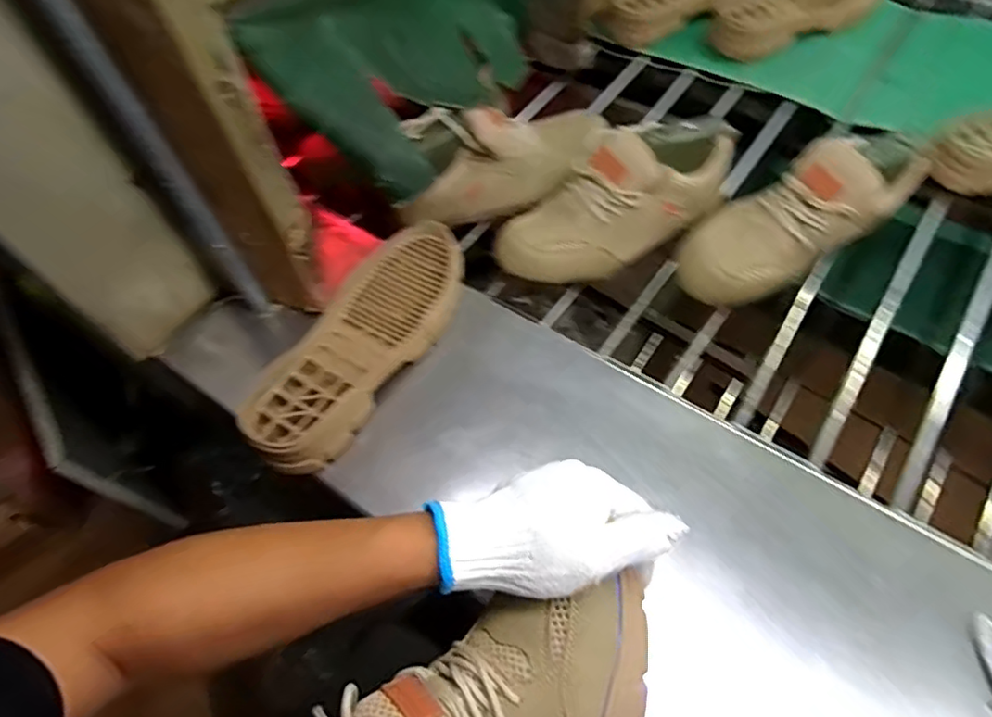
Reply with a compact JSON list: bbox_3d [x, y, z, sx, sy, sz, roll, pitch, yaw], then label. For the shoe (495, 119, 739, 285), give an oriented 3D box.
[{"bbox_3d":[0.127,-0.167,0.625,0.267,0.092,0.097,-30,61,0],"label":"shoe"}]

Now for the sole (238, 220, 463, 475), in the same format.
[{"bbox_3d":[-0.125,-0.019,0.577,0.112,0.049,0.278,26,65,19],"label":"sole"}]

